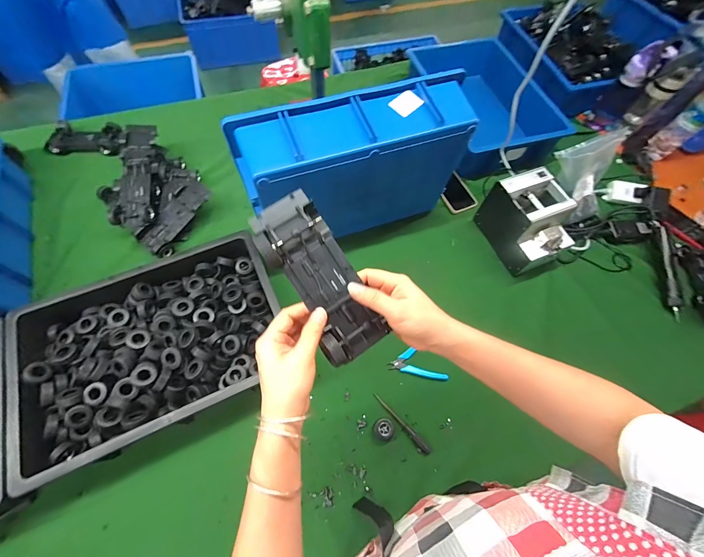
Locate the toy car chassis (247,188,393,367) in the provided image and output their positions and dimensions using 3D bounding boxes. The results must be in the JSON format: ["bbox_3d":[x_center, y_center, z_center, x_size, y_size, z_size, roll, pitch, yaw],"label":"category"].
[{"bbox_3d":[-0.036,-0.002,0.341,0.079,0.036,0.192,-30,88,-16],"label":"toy car chassis"}]

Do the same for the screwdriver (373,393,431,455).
[{"bbox_3d":[0.093,0.274,0.588,0.018,0.008,0.139,-39,72,-19],"label":"screwdriver"}]

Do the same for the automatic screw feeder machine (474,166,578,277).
[{"bbox_3d":[0.406,-0.125,0.719,0.134,0.150,0.184,-17,66,-11],"label":"automatic screw feeder machine"}]

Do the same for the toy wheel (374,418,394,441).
[{"bbox_3d":[0.060,0.280,0.576,0.037,0.011,0.037,1,64,-3],"label":"toy wheel"}]

